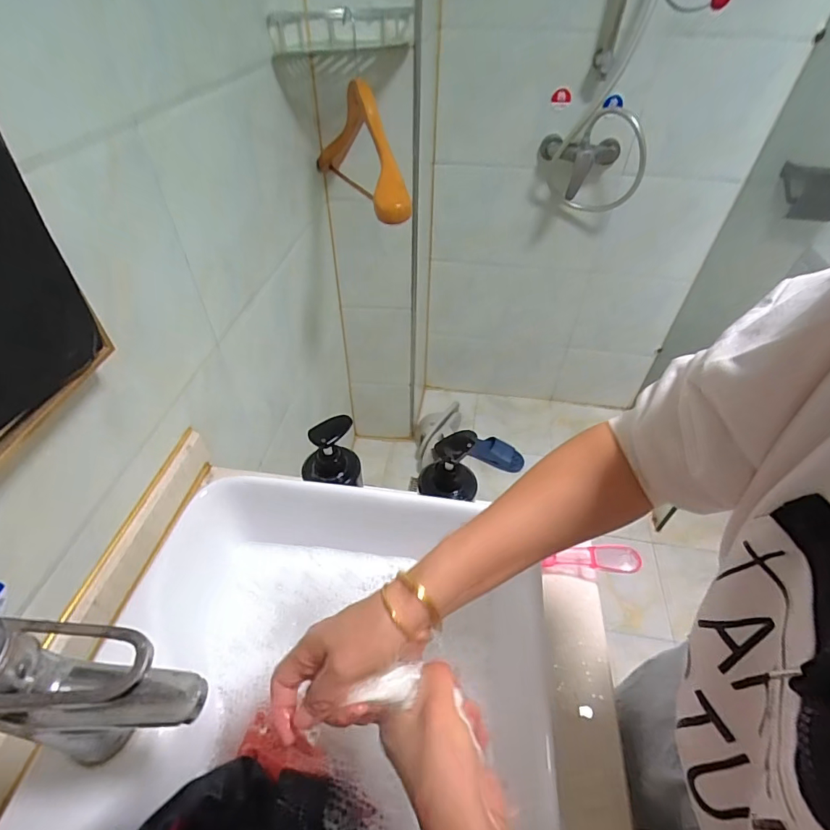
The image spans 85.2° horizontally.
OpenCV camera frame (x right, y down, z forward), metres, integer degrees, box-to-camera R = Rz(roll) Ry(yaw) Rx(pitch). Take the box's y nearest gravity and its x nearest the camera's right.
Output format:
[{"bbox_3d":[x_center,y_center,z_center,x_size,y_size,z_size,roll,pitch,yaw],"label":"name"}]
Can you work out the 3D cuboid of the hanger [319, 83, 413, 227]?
[{"bbox_3d":[-0.098,-0.492,0.819,0.072,0.184,0.427,-15,48,-15],"label":"hanger"}]

